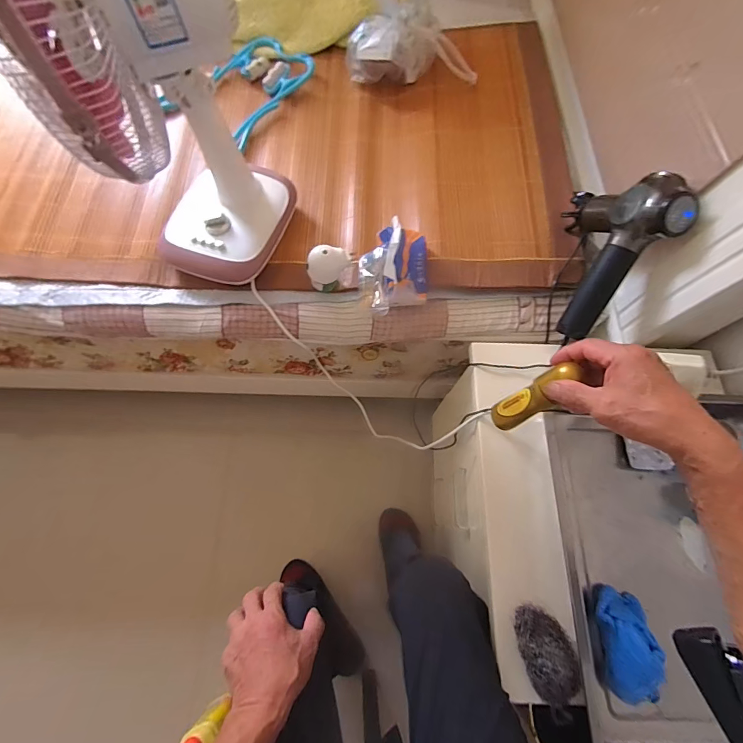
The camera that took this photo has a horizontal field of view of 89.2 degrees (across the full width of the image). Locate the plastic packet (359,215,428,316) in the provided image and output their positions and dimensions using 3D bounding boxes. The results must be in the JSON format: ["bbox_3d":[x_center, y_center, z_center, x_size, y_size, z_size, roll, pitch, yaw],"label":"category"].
[{"bbox_3d":[0.041,-0.171,0.658,0.121,0.106,0.149,5,68,0],"label":"plastic packet"}]

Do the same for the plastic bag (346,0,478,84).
[{"bbox_3d":[0.091,-0.773,0.824,0.281,0.197,0.151,-4,69,-3],"label":"plastic bag"}]

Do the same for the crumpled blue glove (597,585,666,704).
[{"bbox_3d":[0.314,0.333,0.463,0.052,0.047,0.110,3,68,-1],"label":"crumpled blue glove"}]

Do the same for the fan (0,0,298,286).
[{"bbox_3d":[-0.287,-0.337,0.487,0.238,0.510,0.280,11,69,2],"label":"fan"}]

